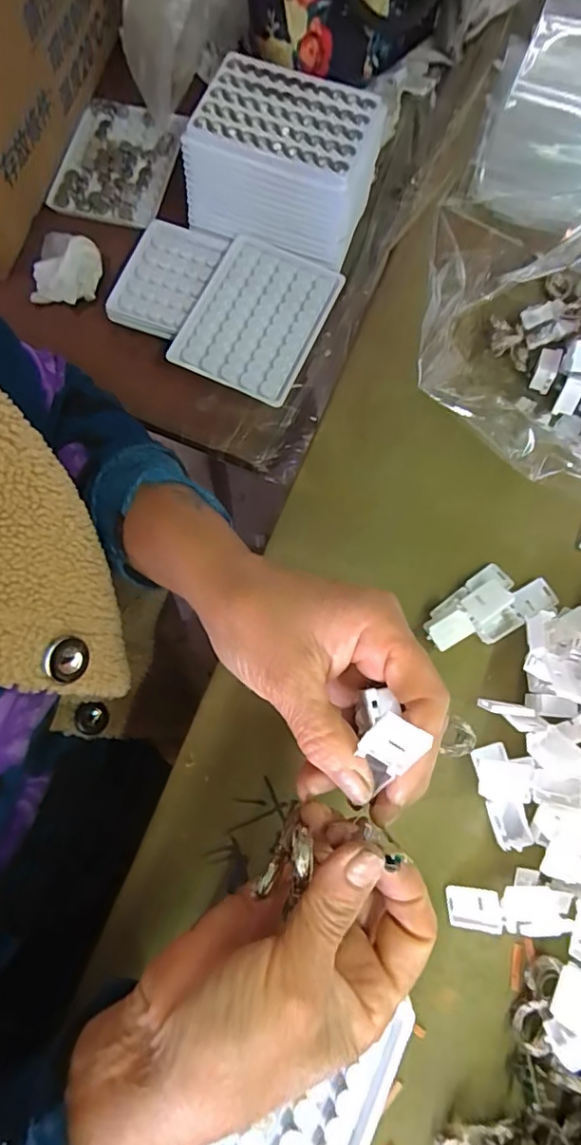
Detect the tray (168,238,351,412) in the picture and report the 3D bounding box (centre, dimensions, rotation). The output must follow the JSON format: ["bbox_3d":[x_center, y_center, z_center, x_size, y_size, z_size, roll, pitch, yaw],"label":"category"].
[{"bbox_3d":[-0.027,-0.194,0.426,0.094,0.010,0.125,24,75,2],"label":"tray"}]

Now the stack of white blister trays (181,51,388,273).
[{"bbox_3d":[-0.004,-0.312,0.429,0.133,0.075,0.097,21,72,6],"label":"stack of white blister trays"}]

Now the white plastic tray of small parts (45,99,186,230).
[{"bbox_3d":[-0.150,-0.357,0.481,0.090,0.008,0.120,15,74,2],"label":"white plastic tray of small parts"}]

